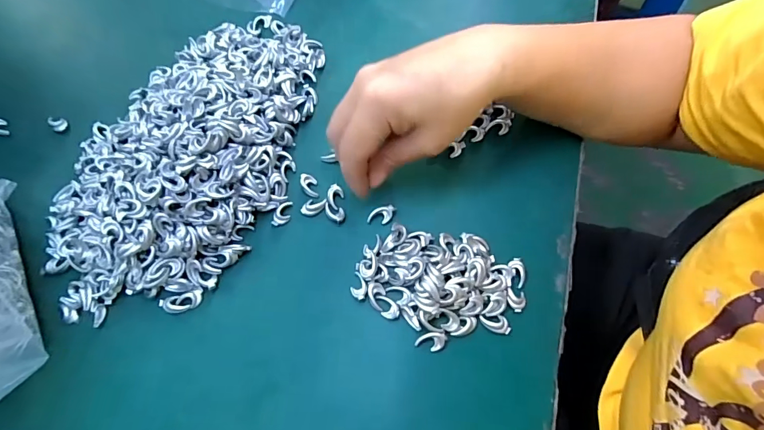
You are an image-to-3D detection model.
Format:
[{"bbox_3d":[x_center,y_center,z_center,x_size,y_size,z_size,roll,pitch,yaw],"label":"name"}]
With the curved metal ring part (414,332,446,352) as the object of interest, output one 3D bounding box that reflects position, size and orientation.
[{"bbox_3d":[0.032,0.082,0.272,0.018,0.006,0.012,15,70,5],"label":"curved metal ring part"}]

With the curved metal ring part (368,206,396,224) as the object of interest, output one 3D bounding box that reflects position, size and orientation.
[{"bbox_3d":[0.000,0.000,0.306,0.021,0.004,0.012,-8,69,-3],"label":"curved metal ring part"}]

